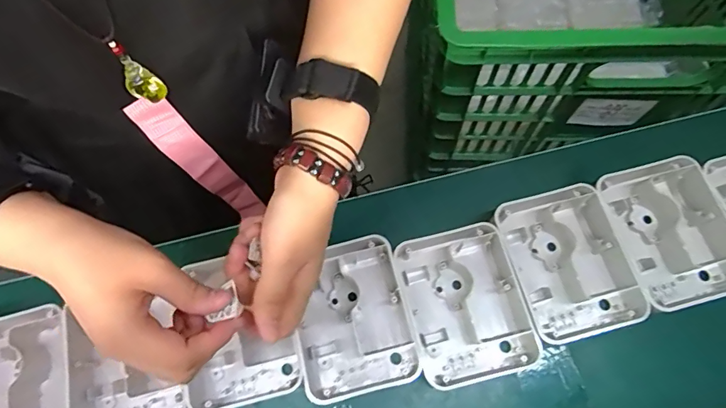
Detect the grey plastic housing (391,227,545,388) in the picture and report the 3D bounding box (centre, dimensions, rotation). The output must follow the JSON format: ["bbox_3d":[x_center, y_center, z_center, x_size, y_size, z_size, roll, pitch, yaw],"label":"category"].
[{"bbox_3d":[0.090,0.089,0.403,0.101,0.039,0.129,-17,71,-3],"label":"grey plastic housing"}]

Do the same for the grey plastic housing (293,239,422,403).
[{"bbox_3d":[-0.011,0.100,0.405,0.100,0.035,0.134,-15,71,-3],"label":"grey plastic housing"}]

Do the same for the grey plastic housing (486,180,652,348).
[{"bbox_3d":[0.182,0.053,0.412,0.102,0.040,0.137,-18,71,-4],"label":"grey plastic housing"}]

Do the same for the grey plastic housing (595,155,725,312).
[{"bbox_3d":[0.277,0.028,0.414,0.096,0.045,0.130,-15,71,-3],"label":"grey plastic housing"}]

